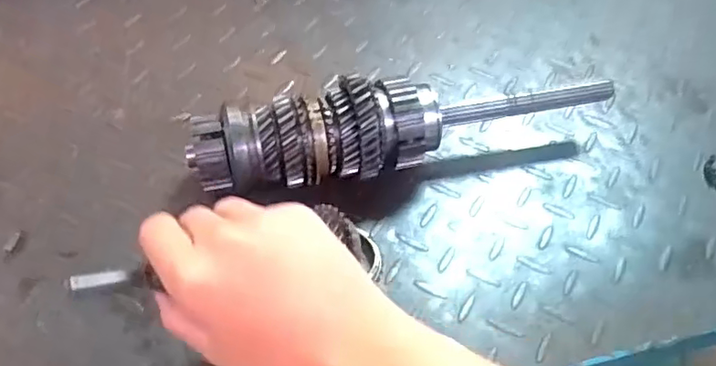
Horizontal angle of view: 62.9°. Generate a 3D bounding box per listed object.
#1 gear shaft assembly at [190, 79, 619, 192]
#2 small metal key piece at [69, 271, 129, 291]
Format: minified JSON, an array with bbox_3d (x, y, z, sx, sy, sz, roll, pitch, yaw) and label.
[{"bbox_3d":[0.039,-0.038,0.444,0.327,0.073,0.058,-8,56,-10],"label":"gear shaft assembly"},{"bbox_3d":[-0.126,0.046,0.284,0.028,0.005,0.006,-3,45,-52],"label":"small metal key piece"}]

